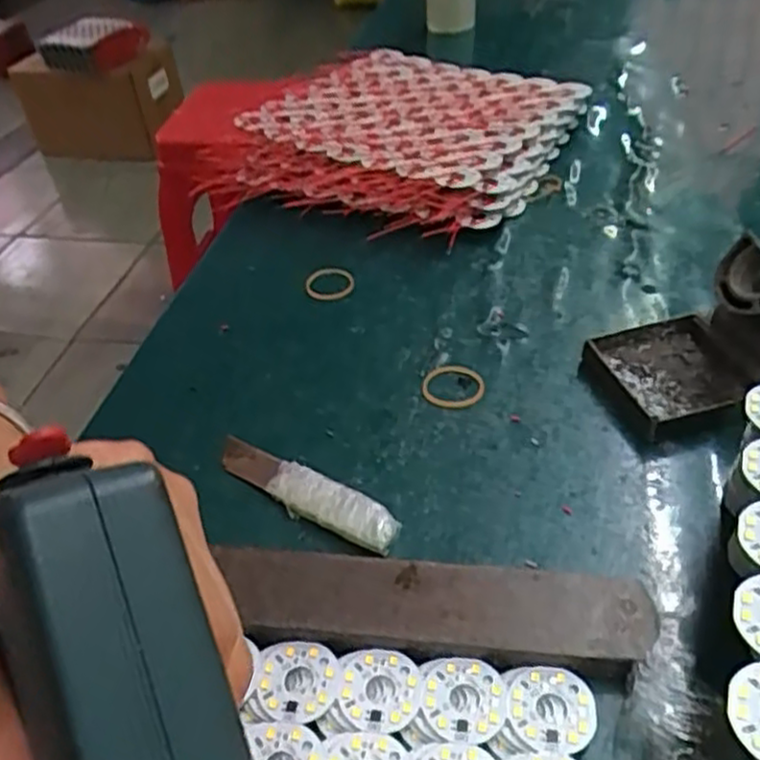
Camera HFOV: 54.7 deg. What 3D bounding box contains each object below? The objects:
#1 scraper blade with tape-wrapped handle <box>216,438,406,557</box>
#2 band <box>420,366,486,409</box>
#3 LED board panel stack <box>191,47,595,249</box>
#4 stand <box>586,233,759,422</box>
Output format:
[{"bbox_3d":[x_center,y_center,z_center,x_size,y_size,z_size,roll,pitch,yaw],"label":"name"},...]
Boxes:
[{"bbox_3d":[-0.036,0.052,0.342,0.100,0.011,0.022,20,47,25],"label":"scraper blade with tape-wrapped handle"},{"bbox_3d":[0.039,0.003,0.391,0.033,0.004,0.030,2,42,6],"label":"band"},{"bbox_3d":[0.017,-0.197,0.594,0.238,0.048,0.247,16,45,20],"label":"LED board panel stack"},{"bbox_3d":[0.198,-0.029,0.377,0.161,0.069,0.072,-8,42,-5],"label":"stand"}]

